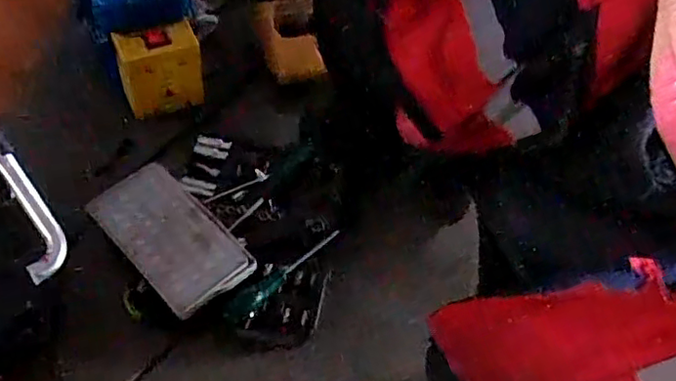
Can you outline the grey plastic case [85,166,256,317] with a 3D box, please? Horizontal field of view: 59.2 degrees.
[{"bbox_3d":[-0.216,0.062,0.776,0.122,0.045,0.214,-37,69,-28],"label":"grey plastic case"}]

